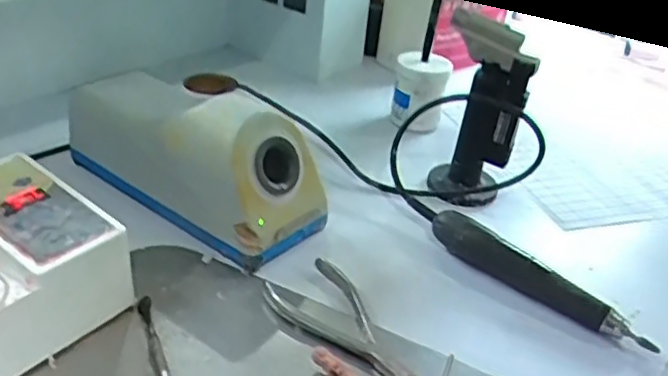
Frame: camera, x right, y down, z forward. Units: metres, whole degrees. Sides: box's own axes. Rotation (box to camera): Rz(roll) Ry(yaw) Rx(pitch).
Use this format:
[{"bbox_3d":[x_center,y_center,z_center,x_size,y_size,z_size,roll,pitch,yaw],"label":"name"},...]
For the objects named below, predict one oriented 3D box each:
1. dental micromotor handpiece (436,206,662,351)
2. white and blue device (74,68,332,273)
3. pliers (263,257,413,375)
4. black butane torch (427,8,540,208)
[{"bbox_3d":[0.138,0.061,0.453,0.024,0.030,0.164,-23,42,-39],"label":"dental micromotor handpiece"},{"bbox_3d":[-0.110,-0.030,0.494,0.206,0.096,0.087,26,36,29],"label":"white and blue device"},{"bbox_3d":[0.016,0.086,0.408,0.130,0.012,0.056,30,38,34],"label":"pliers"},{"bbox_3d":[0.122,-0.067,0.535,0.065,0.151,0.075,14,32,13],"label":"black butane torch"}]

